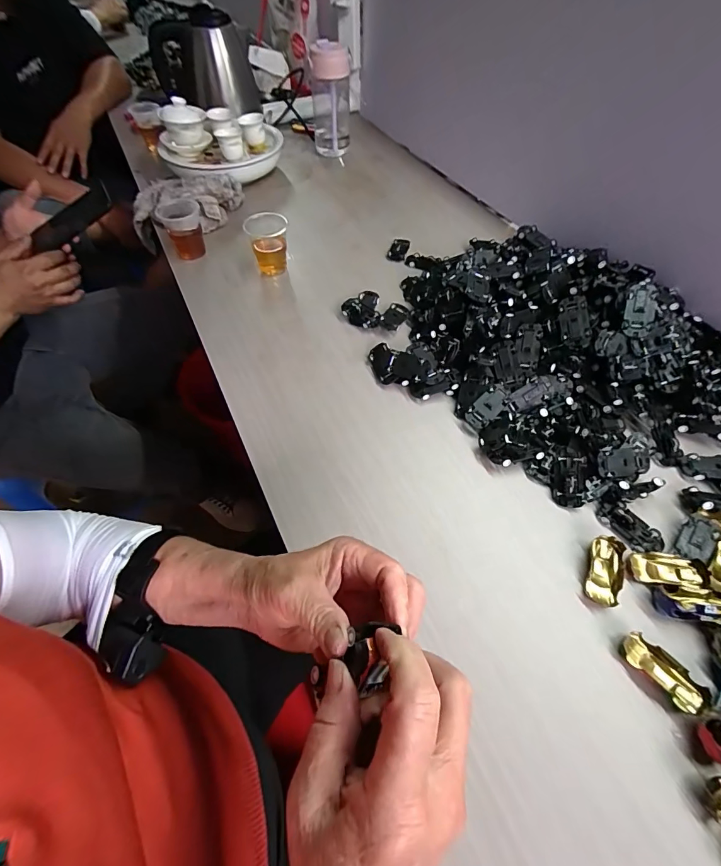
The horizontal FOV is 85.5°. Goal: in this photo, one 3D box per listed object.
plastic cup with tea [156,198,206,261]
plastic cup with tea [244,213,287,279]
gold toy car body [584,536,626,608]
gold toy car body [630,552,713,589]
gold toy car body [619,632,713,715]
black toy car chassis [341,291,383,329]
[{"bbox_3d":[-0.296,-0.342,0.662,0.065,0.088,0.073,-23,59,-11],"label":"plastic cup with tea"},{"bbox_3d":[-0.147,-0.302,0.637,0.066,0.082,0.070,-11,57,-4],"label":"plastic cup with tea"},{"bbox_3d":[0.235,0.132,0.374,0.029,0.019,0.063,19,60,15],"label":"gold toy car body"},{"bbox_3d":[0.292,0.130,0.371,0.060,0.018,0.029,5,58,7],"label":"gold toy car body"},{"bbox_3d":[0.250,0.199,0.324,0.029,0.015,0.064,-36,62,-18],"label":"gold toy car body"},{"bbox_3d":[0.002,-0.182,0.579,0.055,0.023,0.061,-4,57,1],"label":"black toy car chassis"}]

